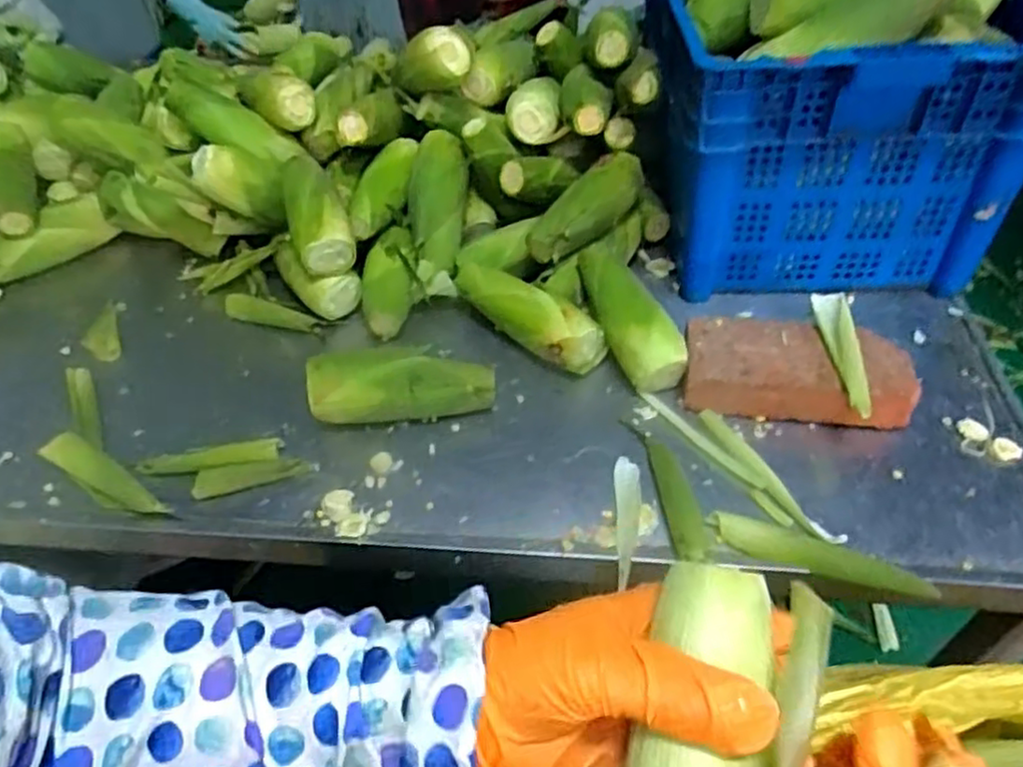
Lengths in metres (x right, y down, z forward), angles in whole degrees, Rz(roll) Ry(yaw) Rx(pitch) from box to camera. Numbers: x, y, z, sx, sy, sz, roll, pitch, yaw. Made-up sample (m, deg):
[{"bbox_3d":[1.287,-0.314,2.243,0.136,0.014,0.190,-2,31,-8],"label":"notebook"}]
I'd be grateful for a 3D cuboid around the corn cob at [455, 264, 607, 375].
[{"bbox_3d":[0.012,-0.082,0.838,0.222,0.063,0.067,33,57,27],"label":"corn cob"}]

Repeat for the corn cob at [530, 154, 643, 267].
[{"bbox_3d":[0.103,-0.230,0.898,0.057,0.061,0.192,34,57,27],"label":"corn cob"}]

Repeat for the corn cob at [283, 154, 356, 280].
[{"bbox_3d":[-0.254,-0.214,0.898,0.073,0.058,0.147,-21,86,-16],"label":"corn cob"}]

